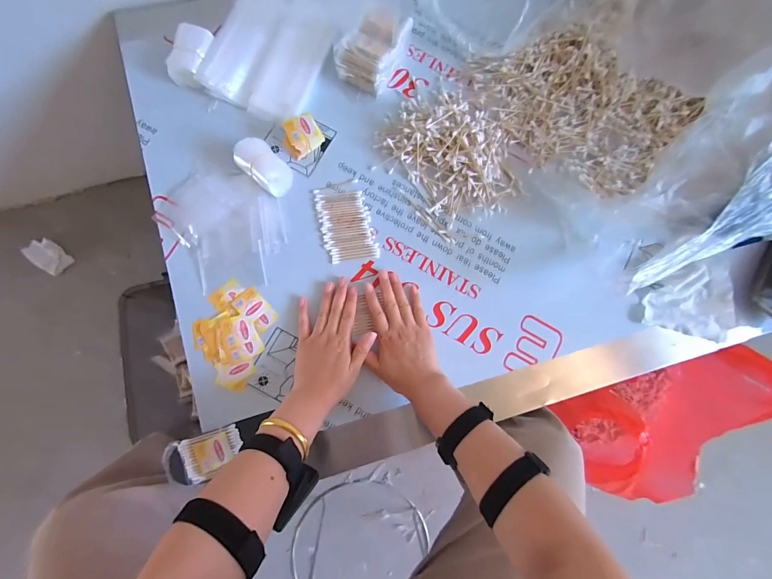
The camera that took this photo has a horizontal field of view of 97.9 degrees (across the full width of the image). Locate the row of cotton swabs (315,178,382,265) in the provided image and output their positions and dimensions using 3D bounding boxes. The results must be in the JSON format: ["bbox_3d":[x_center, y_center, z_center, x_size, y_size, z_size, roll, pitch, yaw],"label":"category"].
[{"bbox_3d":[-0.062,-0.103,0.516,0.077,0.004,0.125,-16,83,-5],"label":"row of cotton swabs"}]

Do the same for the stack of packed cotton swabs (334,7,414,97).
[{"bbox_3d":[-0.024,-0.373,0.515,0.088,0.078,0.097,25,82,0],"label":"stack of packed cotton swabs"}]

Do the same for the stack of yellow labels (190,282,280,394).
[{"bbox_3d":[-0.222,0.064,0.480,0.099,0.008,0.139,19,82,0],"label":"stack of yellow labels"}]

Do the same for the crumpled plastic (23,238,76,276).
[{"bbox_3d":[-0.918,-0.090,0.914,0.112,0.017,0.070,39,82,2],"label":"crumpled plastic"}]

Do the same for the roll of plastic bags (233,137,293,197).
[{"bbox_3d":[-0.180,-0.183,0.501,0.084,0.037,0.052,42,82,3],"label":"roll of plastic bags"}]

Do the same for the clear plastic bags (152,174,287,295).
[{"bbox_3d":[-0.242,-0.089,0.496,0.173,0.016,0.175,-9,83,-4],"label":"clear plastic bags"}]

